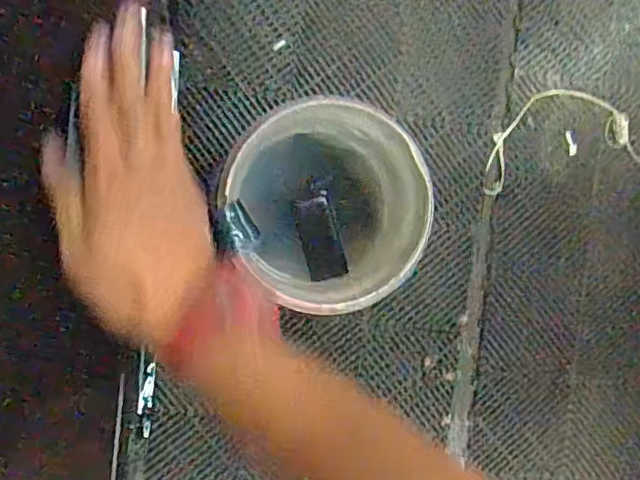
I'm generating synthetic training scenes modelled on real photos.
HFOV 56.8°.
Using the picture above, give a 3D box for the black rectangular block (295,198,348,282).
[{"bbox_3d":[0.003,-0.002,1.029,0.068,0.012,0.141,-15,86,14],"label":"black rectangular block"}]

